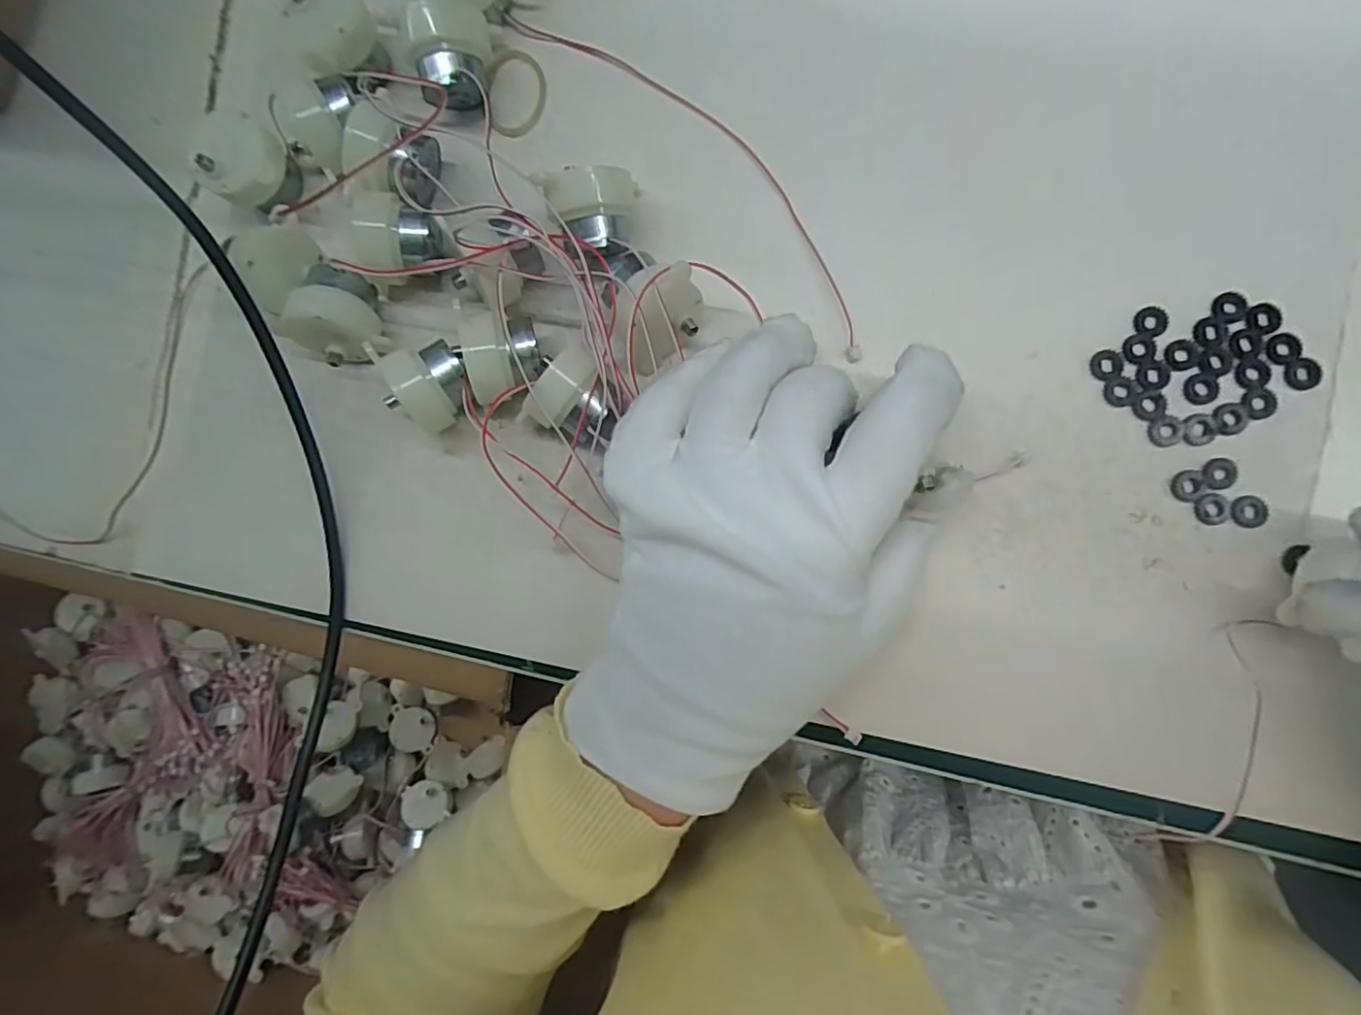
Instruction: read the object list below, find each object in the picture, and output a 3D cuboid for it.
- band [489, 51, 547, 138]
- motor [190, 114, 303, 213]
[{"bbox_3d":[-0.065,-0.165,0.241,0.023,0.004,0.034,-4,88,8],"label":"band"},{"bbox_3d":[-0.166,-0.132,0.238,0.026,0.029,0.030,36,93,7],"label":"motor"}]

